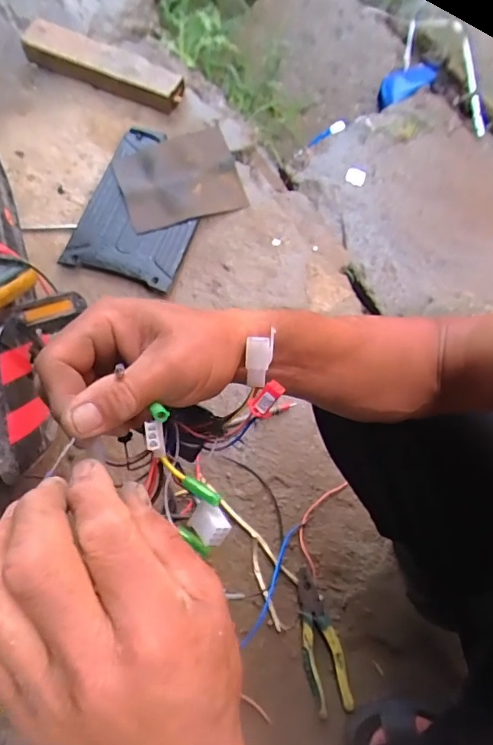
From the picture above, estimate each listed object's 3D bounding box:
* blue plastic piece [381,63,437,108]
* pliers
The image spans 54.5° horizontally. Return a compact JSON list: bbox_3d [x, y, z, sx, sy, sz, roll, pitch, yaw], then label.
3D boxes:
[{"bbox_3d":[0.430,-0.762,1.259,0.213,0.046,0.061,-34,74,-24],"label":"blue plastic piece"},{"bbox_3d":[0.110,0.394,0.712,0.058,0.023,0.184,-9,71,-2],"label":"pliers"}]

